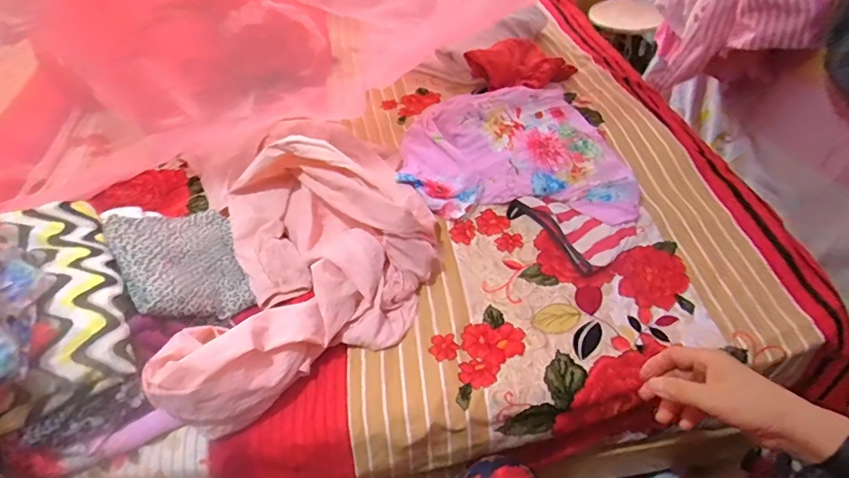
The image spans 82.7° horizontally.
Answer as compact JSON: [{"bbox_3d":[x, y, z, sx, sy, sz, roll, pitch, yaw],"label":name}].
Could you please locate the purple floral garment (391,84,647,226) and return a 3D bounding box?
[{"bbox_3d":[0.155,-0.160,0.818,0.380,0.084,0.257,2,47,7],"label":"purple floral garment"}]

